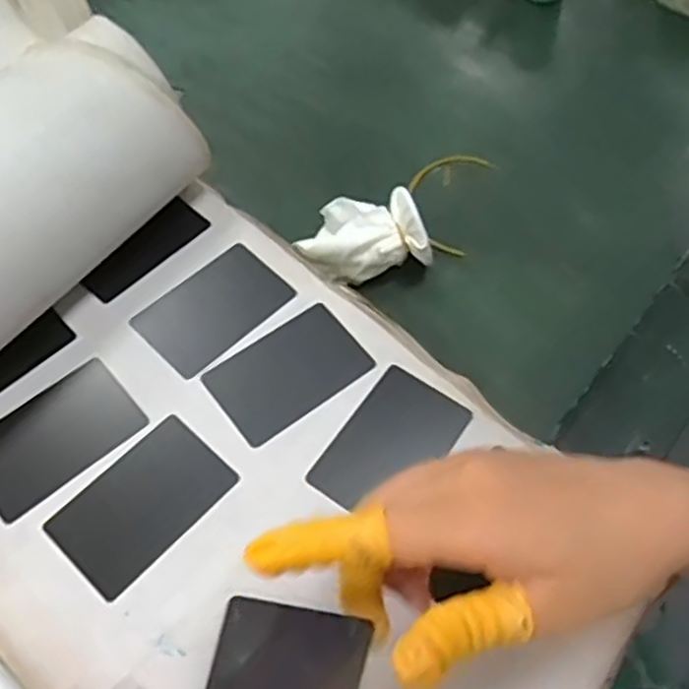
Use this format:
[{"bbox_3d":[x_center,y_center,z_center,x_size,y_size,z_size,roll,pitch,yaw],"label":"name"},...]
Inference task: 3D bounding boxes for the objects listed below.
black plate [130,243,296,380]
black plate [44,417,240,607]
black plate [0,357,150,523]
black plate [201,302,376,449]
[{"bbox_3d":[-0.077,-0.021,0.425,0.052,0.006,0.084,43,67,16],"label":"black plate"},{"bbox_3d":[-0.101,0.079,0.361,0.053,0.004,0.083,39,64,19],"label":"black plate"},{"bbox_3d":[-0.152,0.047,0.377,0.083,0.004,0.053,-36,67,-22],"label":"black plate"},{"bbox_3d":[-0.032,0.015,0.406,0.085,0.008,0.055,-35,67,-20],"label":"black plate"}]

